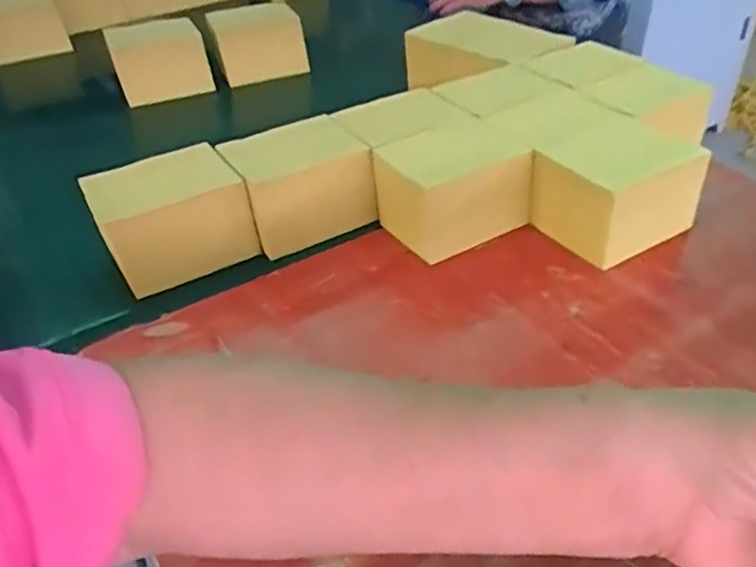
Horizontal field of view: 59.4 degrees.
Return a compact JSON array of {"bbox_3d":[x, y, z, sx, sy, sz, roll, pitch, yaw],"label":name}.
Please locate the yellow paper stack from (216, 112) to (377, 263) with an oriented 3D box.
[{"bbox_3d":[-0.100,-0.126,0.871,0.173,0.117,0.135,-14,39,-12],"label":"yellow paper stack"}]

